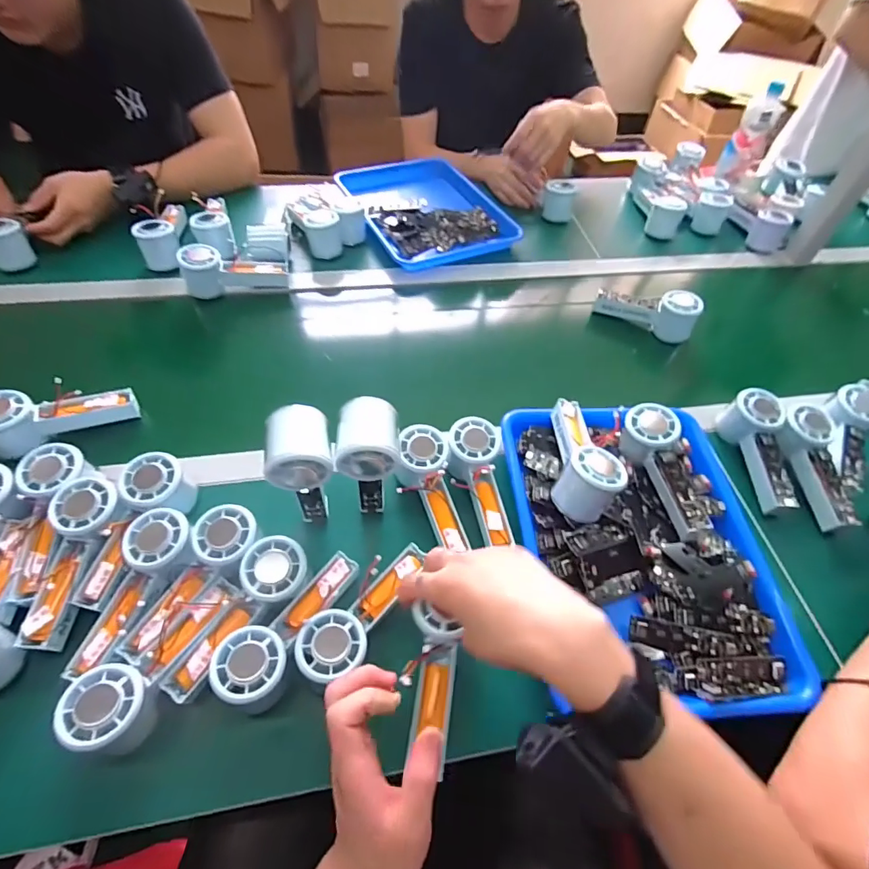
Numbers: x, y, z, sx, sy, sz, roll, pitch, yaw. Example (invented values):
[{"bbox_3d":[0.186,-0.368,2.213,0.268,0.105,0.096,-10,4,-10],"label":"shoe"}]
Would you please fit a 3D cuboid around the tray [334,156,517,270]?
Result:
[{"bbox_3d":[-0.019,-0.423,0.899,0.251,0.048,0.305,-17,56,-17],"label":"tray"}]

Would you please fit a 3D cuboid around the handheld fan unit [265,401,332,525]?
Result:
[{"bbox_3d":[-0.125,0.043,0.467,0.052,0.147,0.064,-7,54,-10],"label":"handheld fan unit"}]

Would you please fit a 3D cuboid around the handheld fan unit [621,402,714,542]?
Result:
[{"bbox_3d":[0.245,0.042,0.522,0.053,0.065,0.153,0,53,-5],"label":"handheld fan unit"}]

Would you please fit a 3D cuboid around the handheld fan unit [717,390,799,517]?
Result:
[{"bbox_3d":[0.408,0.021,0.593,0.061,0.056,0.155,1,69,-4],"label":"handheld fan unit"}]

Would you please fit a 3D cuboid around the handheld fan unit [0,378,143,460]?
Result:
[{"bbox_3d":[-0.431,-0.027,0.544,0.151,0.059,0.057,-12,54,-31],"label":"handheld fan unit"}]

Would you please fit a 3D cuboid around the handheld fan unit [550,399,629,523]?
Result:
[{"bbox_3d":[0.162,0.015,0.506,0.061,0.061,0.149,10,53,3],"label":"handheld fan unit"}]

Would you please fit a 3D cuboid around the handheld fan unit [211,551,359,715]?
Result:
[{"bbox_3d":[-0.128,0.175,0.426,0.059,0.066,0.151,28,43,16],"label":"handheld fan unit"}]

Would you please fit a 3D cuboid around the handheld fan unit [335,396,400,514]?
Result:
[{"bbox_3d":[-0.064,0.034,0.478,0.053,0.141,0.064,-1,53,-6],"label":"handheld fan unit"}]

